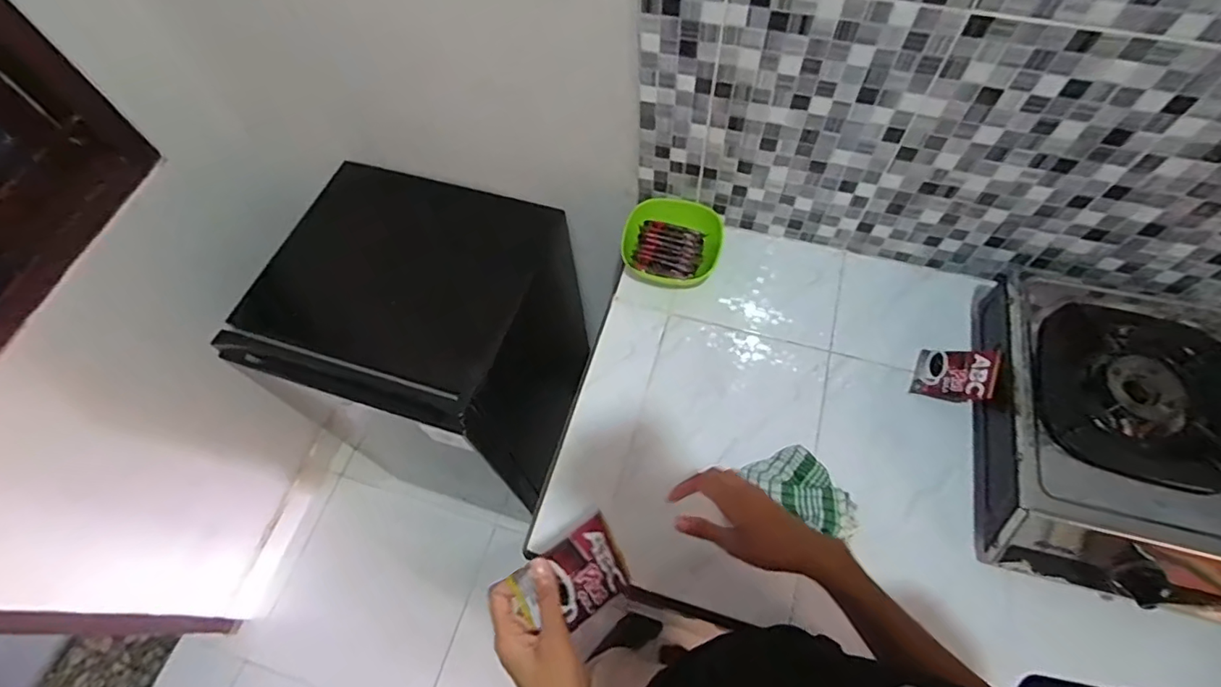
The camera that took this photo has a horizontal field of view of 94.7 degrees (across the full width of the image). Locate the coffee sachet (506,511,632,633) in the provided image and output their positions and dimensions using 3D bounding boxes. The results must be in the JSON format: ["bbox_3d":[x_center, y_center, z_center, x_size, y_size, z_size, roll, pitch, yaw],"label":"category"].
[{"bbox_3d":[-0.031,0.205,0.492,0.102,0.017,0.069,-28,91,-35],"label":"coffee sachet"}]

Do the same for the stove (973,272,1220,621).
[{"bbox_3d":[0.613,0.104,0.688,0.272,0.146,0.379,13,64,9],"label":"stove"}]

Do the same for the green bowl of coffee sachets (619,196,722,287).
[{"bbox_3d":[0.097,-0.156,0.886,0.146,0.071,0.154,-1,63,2],"label":"green bowl of coffee sachets"}]

